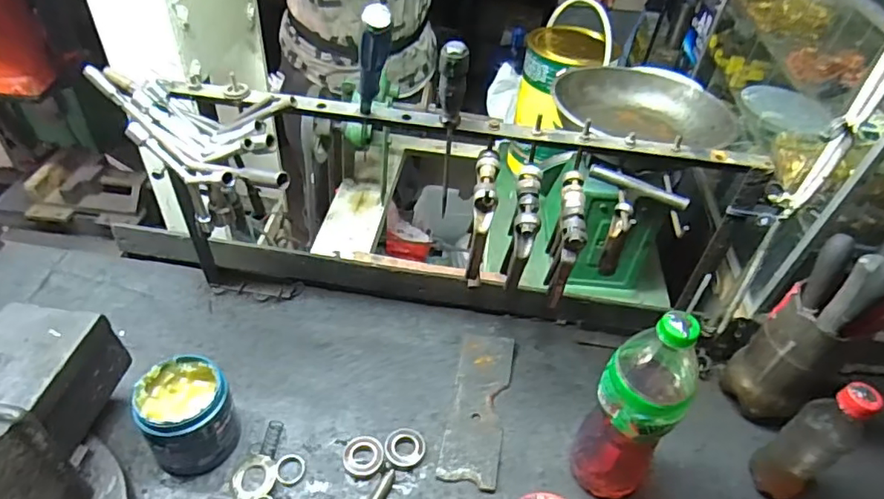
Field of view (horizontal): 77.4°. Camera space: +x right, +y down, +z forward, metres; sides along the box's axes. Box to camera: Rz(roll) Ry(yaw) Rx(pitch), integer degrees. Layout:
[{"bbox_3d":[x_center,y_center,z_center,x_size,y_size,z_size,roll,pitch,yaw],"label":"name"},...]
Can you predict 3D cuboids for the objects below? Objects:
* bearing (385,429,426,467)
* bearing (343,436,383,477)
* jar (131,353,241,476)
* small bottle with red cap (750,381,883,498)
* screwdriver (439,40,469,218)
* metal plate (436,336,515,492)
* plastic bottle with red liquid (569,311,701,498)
[{"bbox_3d":[-0.042,0.231,0.645,0.045,0.009,0.046,3,45,-3],"label":"bearing"},{"bbox_3d":[-0.090,0.239,0.634,0.044,0.013,0.045,2,44,-4],"label":"bearing"},{"bbox_3d":[-0.276,0.180,0.607,0.084,0.103,0.087,3,44,-3],"label":"jar"},{"bbox_3d":[0.391,0.204,0.581,0.049,0.195,0.056,-19,49,-24],"label":"small bottle with red cap"},{"bbox_3d":[0.007,-0.125,0.559,0.025,0.174,0.024,4,44,-3],"label":"screwdriver"},{"bbox_3d":[0.047,0.194,0.694,0.069,0.009,0.204,14,45,2],"label":"metal plate"},{"bbox_3d":[0.192,0.163,0.548,0.076,0.274,0.081,-32,56,-33],"label":"plastic bottle with red liquid"}]

